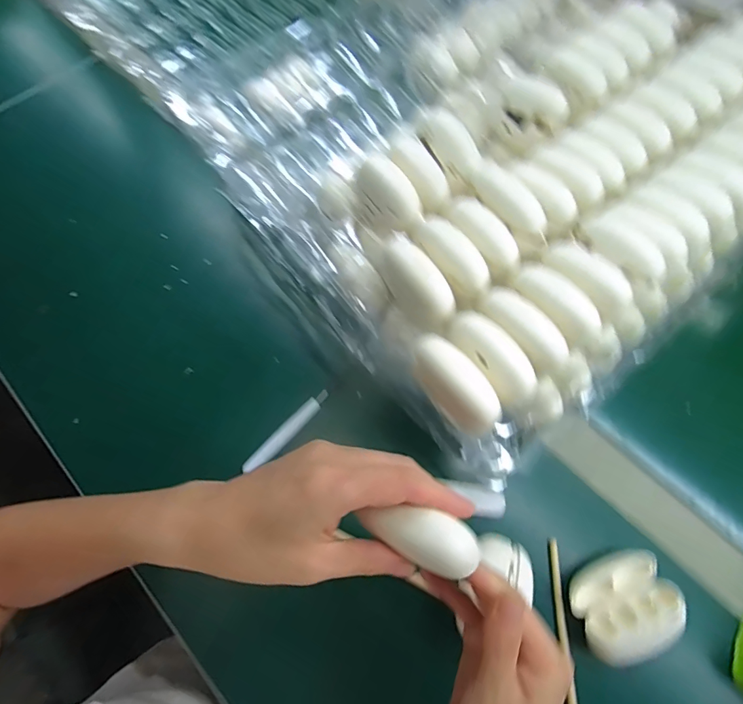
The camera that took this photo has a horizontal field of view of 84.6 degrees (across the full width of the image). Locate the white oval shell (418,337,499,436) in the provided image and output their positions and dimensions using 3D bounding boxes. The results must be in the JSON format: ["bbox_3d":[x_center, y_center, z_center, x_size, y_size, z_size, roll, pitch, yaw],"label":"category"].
[{"bbox_3d":[0.054,0.021,0.262,0.027,0.029,0.067,-37,72,-13],"label":"white oval shell"}]

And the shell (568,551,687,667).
[{"bbox_3d":[0.177,0.175,0.285,0.069,0.030,0.057,-18,69,-6],"label":"shell"}]

